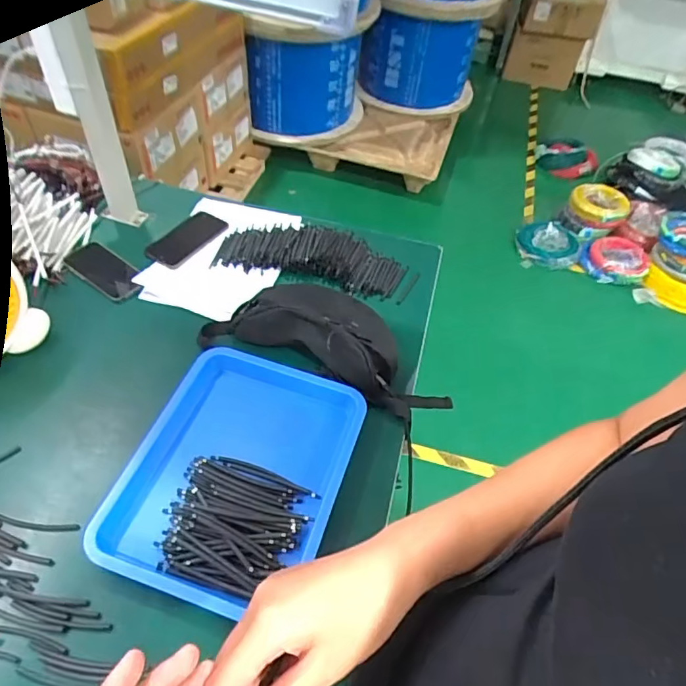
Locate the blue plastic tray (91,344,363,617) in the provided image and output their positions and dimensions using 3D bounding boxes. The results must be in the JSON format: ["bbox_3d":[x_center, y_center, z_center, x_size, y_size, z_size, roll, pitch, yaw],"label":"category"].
[{"bbox_3d":[-0.145,0.170,0.681,0.278,0.053,0.331,18,51,8],"label":"blue plastic tray"}]

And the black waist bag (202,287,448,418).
[{"bbox_3d":[-0.013,-0.025,0.800,0.403,0.088,0.178,19,52,9],"label":"black waist bag"}]

